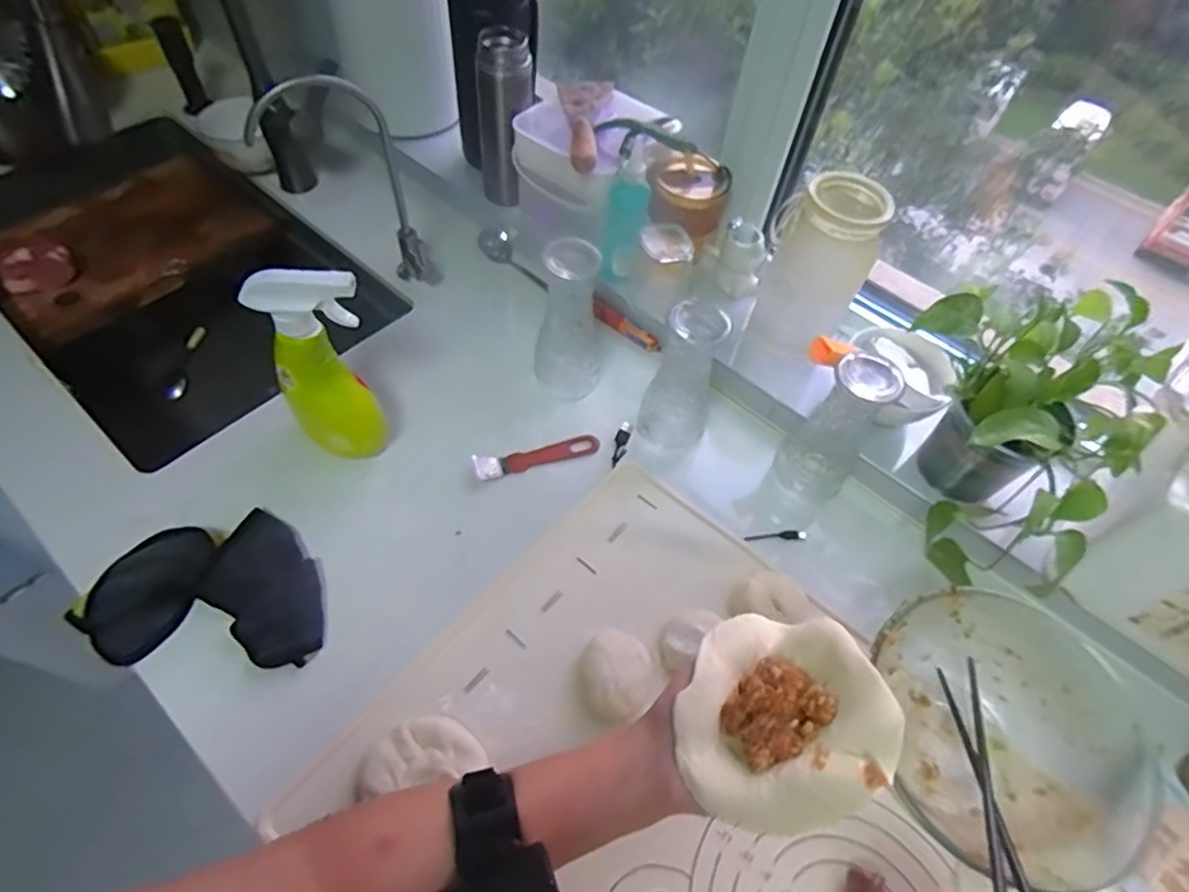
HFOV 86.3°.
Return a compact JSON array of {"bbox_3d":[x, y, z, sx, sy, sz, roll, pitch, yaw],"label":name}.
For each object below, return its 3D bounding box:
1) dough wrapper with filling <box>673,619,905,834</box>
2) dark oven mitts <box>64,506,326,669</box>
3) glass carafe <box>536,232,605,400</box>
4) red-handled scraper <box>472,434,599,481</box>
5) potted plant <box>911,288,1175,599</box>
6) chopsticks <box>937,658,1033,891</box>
[{"bbox_3d":[0.109,0.161,0.383,0.117,0.048,0.118,-15,60,-11],"label":"dough wrapper with filling"},{"bbox_3d":[-0.339,0.129,0.566,0.199,0.045,0.122,3,57,-4],"label":"dark oven mitts"},{"bbox_3d":[-0.027,-0.131,0.658,0.068,0.183,0.074,2,57,-4],"label":"glass carafe"},{"bbox_3d":[-0.060,0.009,0.669,0.131,0.014,0.028,-14,59,-14],"label":"red-handled scraper"},{"bbox_3d":[0.365,-0.030,0.569,0.189,0.189,0.241,37,61,18],"label":"potted plant"},{"bbox_3d":[0.280,0.246,0.451,0.029,0.025,0.228,18,31,9],"label":"chopsticks"}]

